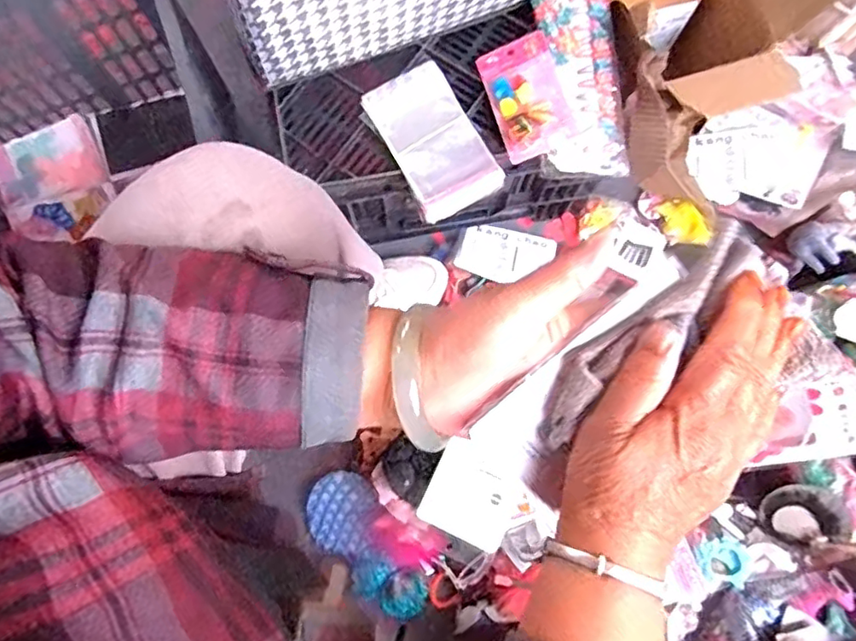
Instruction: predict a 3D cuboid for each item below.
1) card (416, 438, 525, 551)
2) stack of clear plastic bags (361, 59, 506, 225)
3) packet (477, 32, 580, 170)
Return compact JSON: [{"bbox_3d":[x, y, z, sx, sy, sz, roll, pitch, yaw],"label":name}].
[{"bbox_3d":[0.051,0.197,0.682,0.100,0.005,0.096,26,77,12],"label":"card"},{"bbox_3d":[0.003,-0.200,0.668,0.097,0.016,0.171,-29,79,-6],"label":"stack of clear plastic bags"},{"bbox_3d":[0.111,-0.247,0.668,0.077,0.021,0.133,-17,78,-4],"label":"packet"}]

